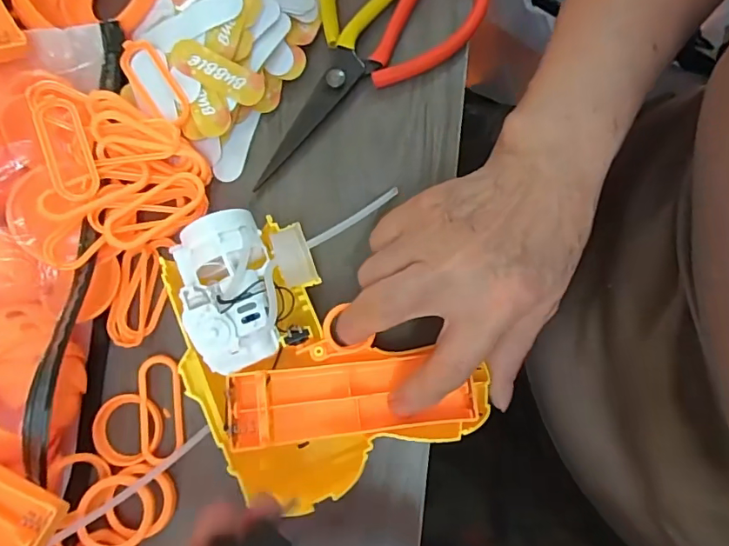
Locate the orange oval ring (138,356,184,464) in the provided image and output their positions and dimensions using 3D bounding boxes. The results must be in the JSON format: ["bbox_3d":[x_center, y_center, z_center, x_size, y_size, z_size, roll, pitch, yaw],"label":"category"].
[{"bbox_3d":[-0.105,0.069,0.254,0.023,0.006,0.052,-7,81,4],"label":"orange oval ring"}]

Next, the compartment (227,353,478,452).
[{"bbox_3d":[-0.005,0.058,0.229,0.110,0.021,0.034,-3,78,-4],"label":"compartment"}]

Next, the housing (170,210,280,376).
[{"bbox_3d":[-0.064,0.009,0.232,0.041,0.031,0.069,-16,81,2],"label":"housing"}]

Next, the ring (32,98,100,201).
[{"bbox_3d":[-0.149,-0.061,0.249,0.021,0.004,0.053,-18,87,-23],"label":"ring"}]

